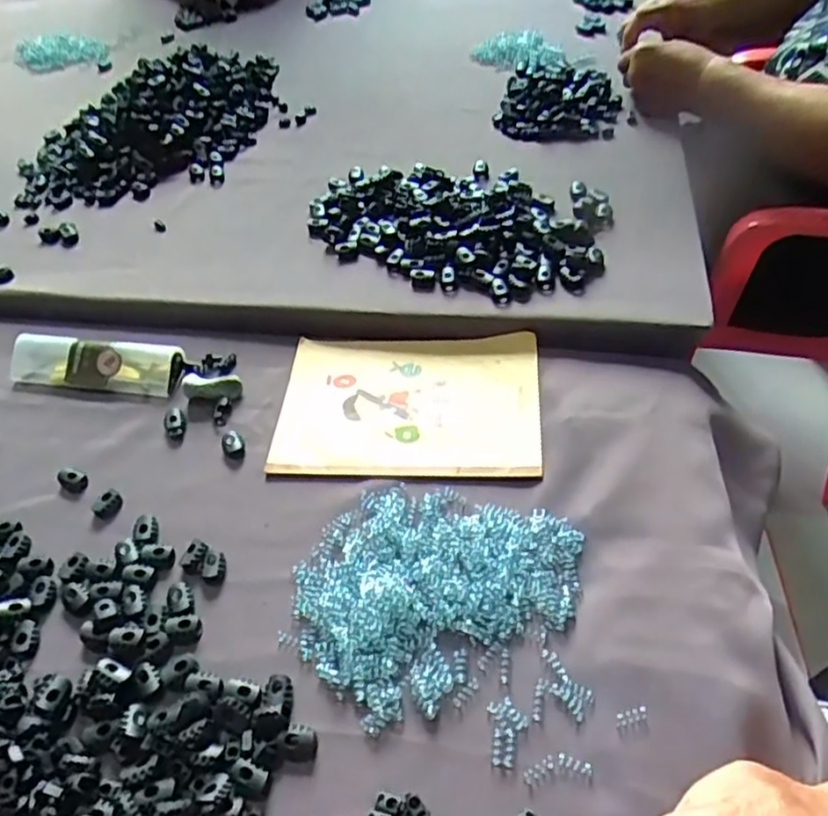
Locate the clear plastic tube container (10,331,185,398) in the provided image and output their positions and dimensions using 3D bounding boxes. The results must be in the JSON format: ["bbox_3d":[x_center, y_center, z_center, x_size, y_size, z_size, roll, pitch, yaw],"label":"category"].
[{"bbox_3d":[-0.281,-0.041,0.595,0.157,0.021,0.040,5,50,11],"label":"clear plastic tube container"}]

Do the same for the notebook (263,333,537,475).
[{"bbox_3d":[-0.005,-0.006,0.552,0.205,0.012,0.139,1,49,7],"label":"notebook"}]

